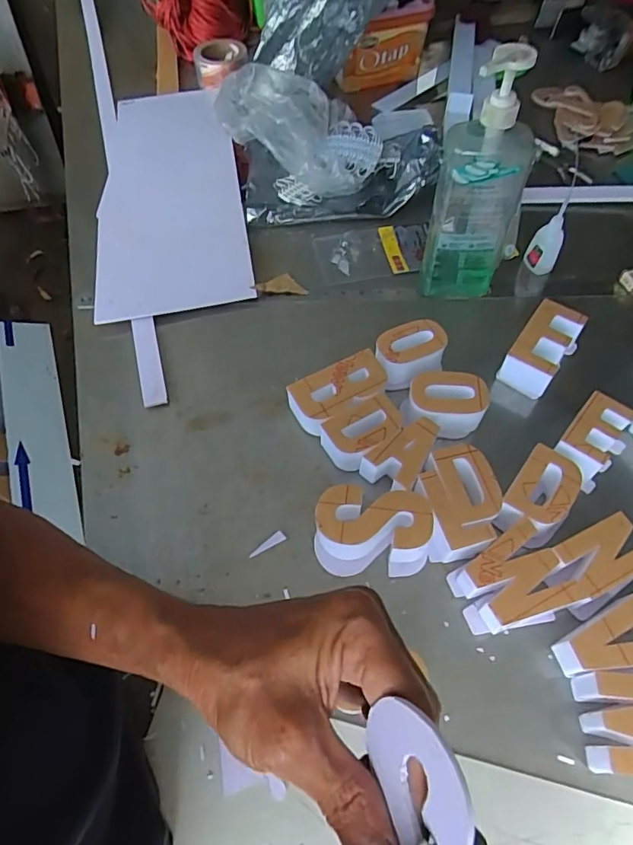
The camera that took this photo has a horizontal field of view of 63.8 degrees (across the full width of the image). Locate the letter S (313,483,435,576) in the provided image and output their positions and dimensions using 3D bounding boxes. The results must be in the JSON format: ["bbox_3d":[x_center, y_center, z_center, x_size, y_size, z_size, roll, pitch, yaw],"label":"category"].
[{"bbox_3d":[0.055,0.109,0.506,0.109,0.049,0.074,1,59,3],"label":"letter S"}]

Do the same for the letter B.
[{"bbox_3d":[0.026,-0.031,0.593,0.112,0.051,0.063,-31,64,-17],"label":"letter B"}]

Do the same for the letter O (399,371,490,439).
[{"bbox_3d":[0.143,-0.018,0.582,0.096,0.053,0.062,-2,59,1],"label":"letter O"}]

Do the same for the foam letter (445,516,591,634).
[{"bbox_3d":[0.186,0.150,0.478,0.103,0.048,0.082,-21,60,-10],"label":"foam letter"}]

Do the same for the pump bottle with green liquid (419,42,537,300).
[{"bbox_3d":[0.187,-0.264,0.590,0.093,0.283,0.061,7,59,4],"label":"pump bottle with green liquid"}]

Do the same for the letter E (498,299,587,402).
[{"bbox_3d":[0.274,-0.087,0.624,0.061,0.058,0.112,35,66,21],"label":"letter E"}]

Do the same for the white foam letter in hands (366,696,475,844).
[{"bbox_3d":[0.036,0.129,0.184,0.004,0.044,0.050,1,56,-38],"label":"white foam letter in hands"}]

